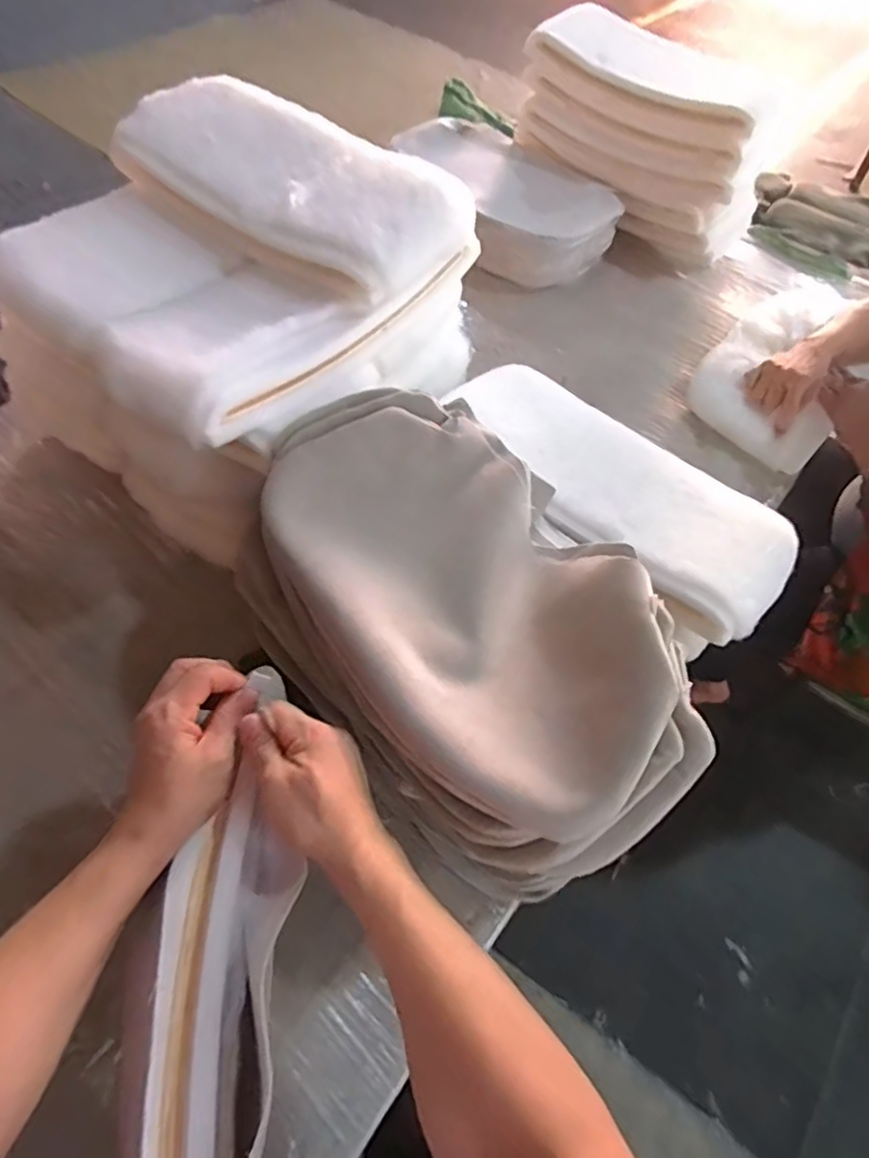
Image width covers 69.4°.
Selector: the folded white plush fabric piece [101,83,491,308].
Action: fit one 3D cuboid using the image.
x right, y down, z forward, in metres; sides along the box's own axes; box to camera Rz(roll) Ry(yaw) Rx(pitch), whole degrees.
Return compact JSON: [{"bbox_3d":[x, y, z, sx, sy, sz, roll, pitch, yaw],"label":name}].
[{"bbox_3d":[-0.181,-0.498,0.791,0.453,0.073,0.210,33,62,17],"label":"folded white plush fabric piece"}]

